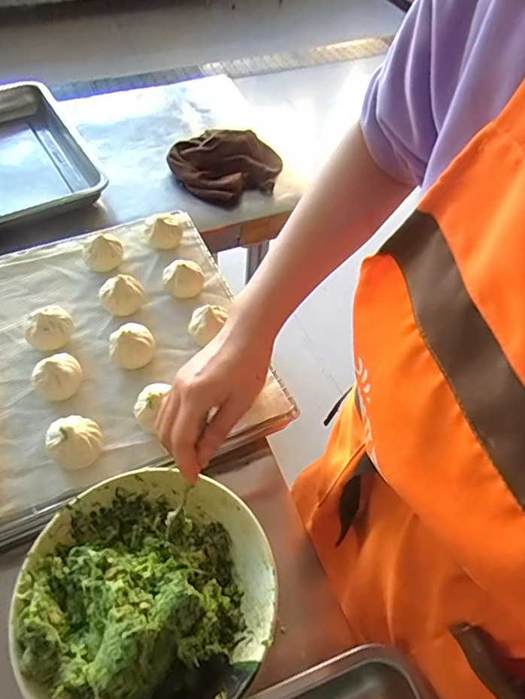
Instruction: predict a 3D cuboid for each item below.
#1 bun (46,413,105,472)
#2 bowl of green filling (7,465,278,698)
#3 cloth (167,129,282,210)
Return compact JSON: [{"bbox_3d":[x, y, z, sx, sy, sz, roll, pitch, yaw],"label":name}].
[{"bbox_3d":[-0.199,0.095,0.539,0.052,0.043,0.055,1,53,-1],"label":"bun"},{"bbox_3d":[-0.100,0.209,0.443,0.214,0.078,0.212,1,53,-1],"label":"bowl of green filling"},{"bbox_3d":[-0.069,-0.345,0.940,0.203,0.057,0.196,-2,53,-4],"label":"cloth"}]

